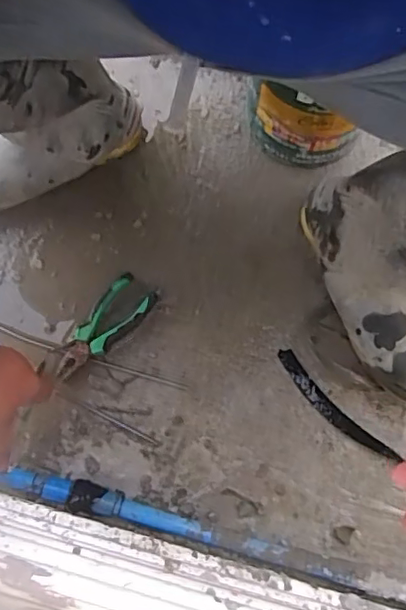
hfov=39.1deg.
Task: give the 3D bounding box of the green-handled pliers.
[{"bbox_3d":[-0.125,0.034,0.716,0.059,0.020,0.155,35,78,9],"label":"green-handled pliers"}]

